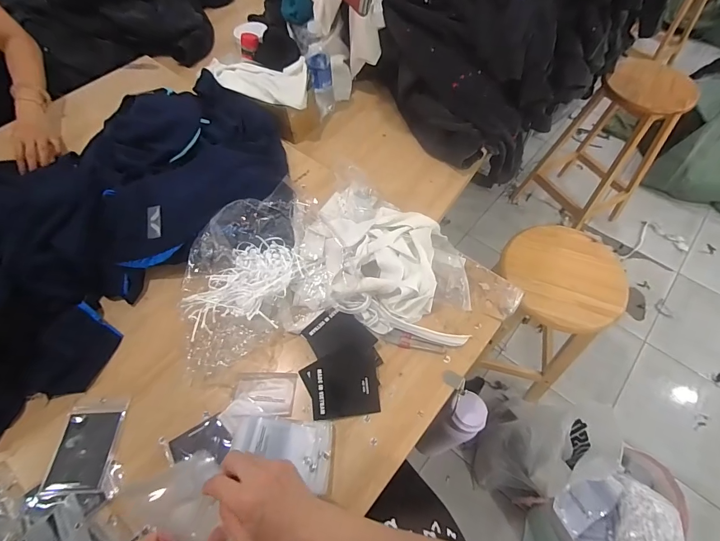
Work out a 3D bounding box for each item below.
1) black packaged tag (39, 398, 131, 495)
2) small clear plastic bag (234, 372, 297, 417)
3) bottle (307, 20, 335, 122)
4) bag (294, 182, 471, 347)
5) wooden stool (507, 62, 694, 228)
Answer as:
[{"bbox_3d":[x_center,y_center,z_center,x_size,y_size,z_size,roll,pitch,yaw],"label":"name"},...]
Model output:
[{"bbox_3d":[-0.392,0.247,0.520,0.086,0.012,0.122,-3,60,-1],"label":"black packaged tag"},{"bbox_3d":[-0.145,0.186,0.553,0.090,0.017,0.064,2,60,2],"label":"small clear plastic bag"},{"bbox_3d":[-0.097,-0.493,0.899,0.058,0.207,0.059,-13,36,-6],"label":"bottle"},{"bbox_3d":[0.051,-0.031,0.646,0.296,0.062,0.265,14,61,9],"label":"bag"},{"bbox_3d":[0.988,-0.483,1.479,0.357,0.636,0.362,-27,63,-14],"label":"wooden stool"}]

